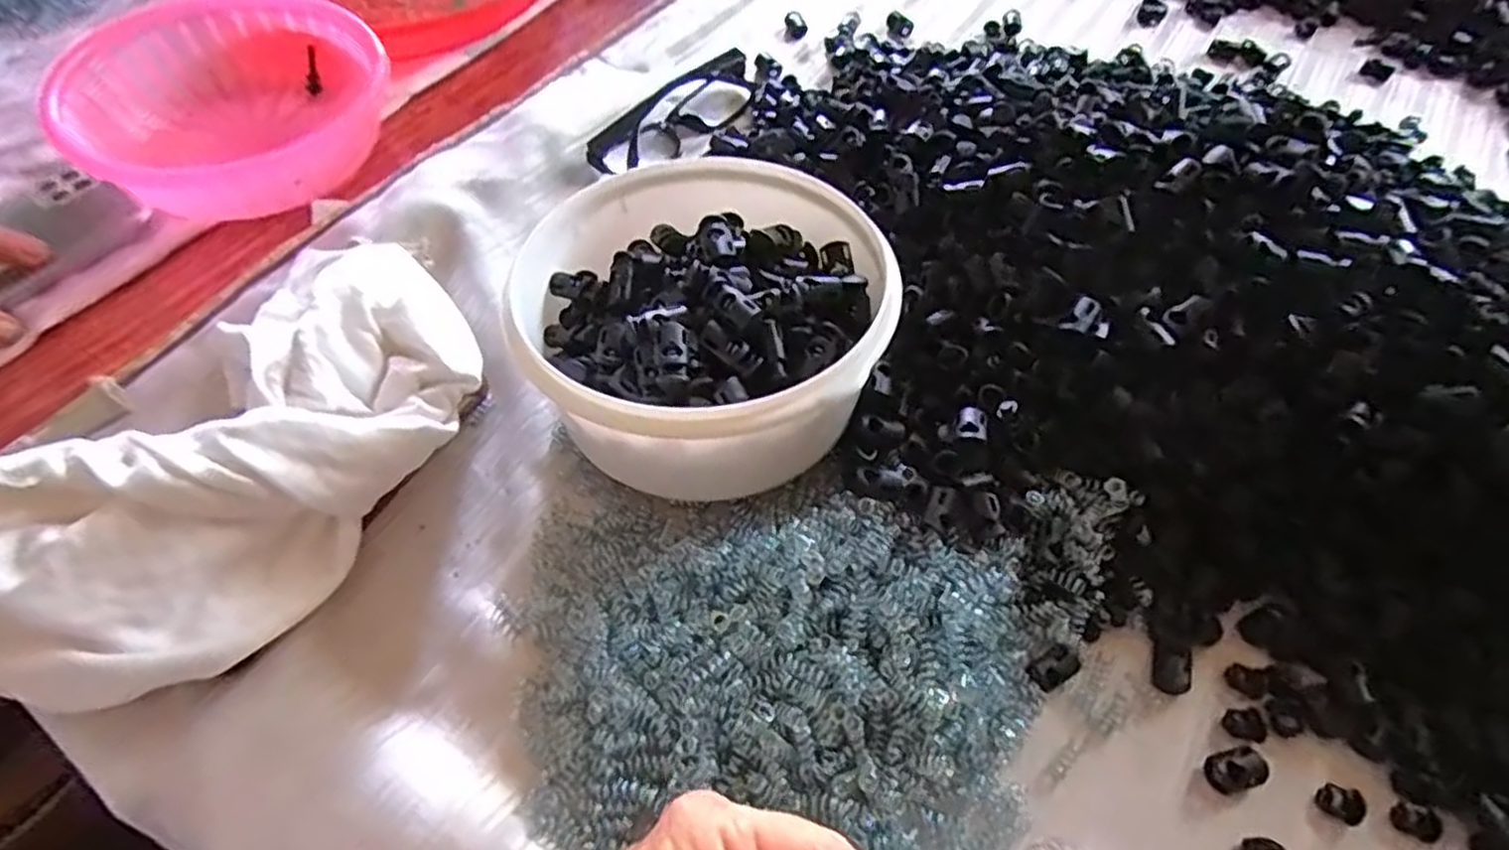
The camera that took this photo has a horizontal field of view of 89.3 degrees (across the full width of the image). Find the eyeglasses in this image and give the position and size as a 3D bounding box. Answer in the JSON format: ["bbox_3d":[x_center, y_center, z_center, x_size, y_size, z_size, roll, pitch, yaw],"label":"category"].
[{"bbox_3d":[-0.048,-0.199,0.481,0.040,0.029,0.138,34,62,18],"label":"eyeglasses"}]

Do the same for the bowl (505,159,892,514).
[{"bbox_3d":[-0.028,-0.049,0.354,0.161,0.087,0.177,1,57,-1],"label":"bowl"}]

